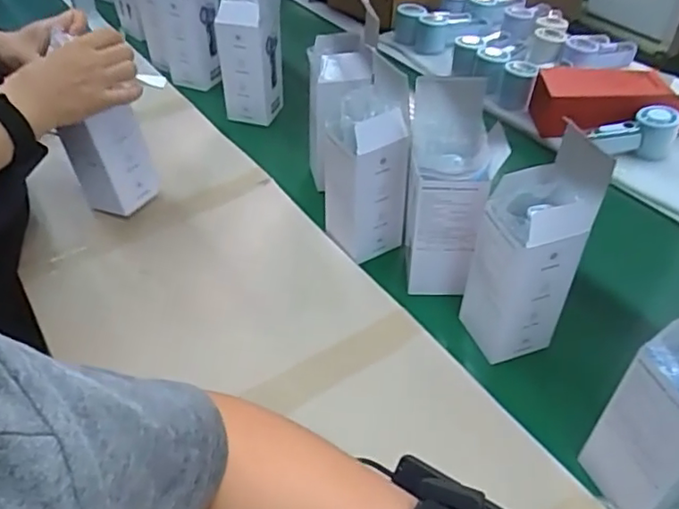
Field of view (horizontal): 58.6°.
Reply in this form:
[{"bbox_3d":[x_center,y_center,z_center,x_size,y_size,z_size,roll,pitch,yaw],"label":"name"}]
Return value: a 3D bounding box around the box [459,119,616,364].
[{"bbox_3d":[0.180,0.002,0.582,0.091,0.220,0.069,-5,40,-7],"label":"box"}]

